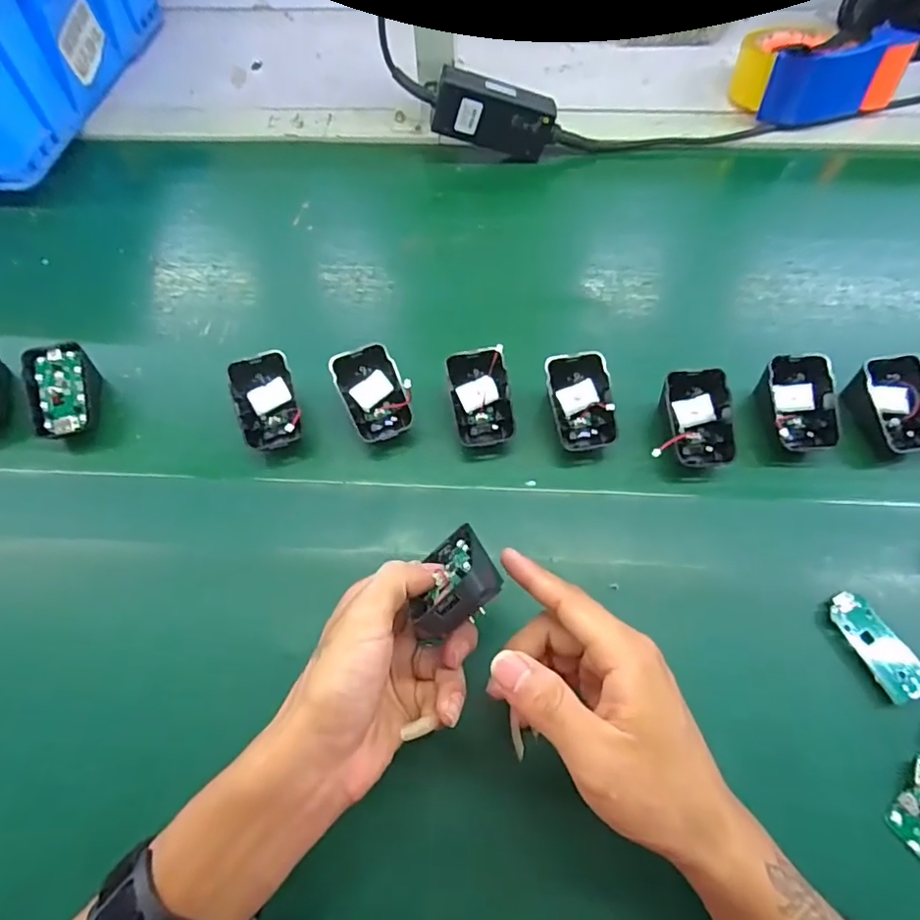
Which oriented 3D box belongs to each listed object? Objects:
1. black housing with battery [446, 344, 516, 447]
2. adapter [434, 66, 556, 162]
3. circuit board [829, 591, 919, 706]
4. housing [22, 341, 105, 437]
[{"bbox_3d":[0.015,-0.045,0.406,0.043,0.028,0.068,-10,94,4],"label":"black housing with battery"},{"bbox_3d":[0.037,-0.333,0.534,0.122,0.053,0.025,9,62,-14],"label":"adapter"},{"bbox_3d":[0.251,0.110,0.329,0.029,0.005,0.063,-24,64,-10],"label":"circuit board"},{"bbox_3d":[-0.303,-0.049,0.420,0.042,0.044,0.069,-10,62,-3],"label":"housing"}]

